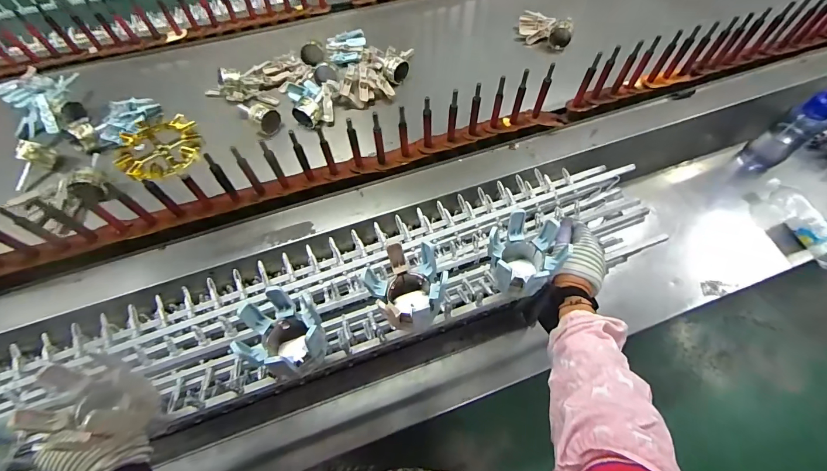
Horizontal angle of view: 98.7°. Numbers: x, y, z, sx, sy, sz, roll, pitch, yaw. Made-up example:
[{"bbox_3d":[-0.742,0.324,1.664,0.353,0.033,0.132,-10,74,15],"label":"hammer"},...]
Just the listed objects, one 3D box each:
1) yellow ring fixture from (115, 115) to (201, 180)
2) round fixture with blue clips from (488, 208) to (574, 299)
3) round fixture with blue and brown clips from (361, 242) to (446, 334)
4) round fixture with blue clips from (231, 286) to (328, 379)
[{"bbox_3d":[-0.396,-0.142,0.557,0.111,0.033,0.114,-22,60,-9],"label":"yellow ring fixture"},{"bbox_3d":[0.152,0.028,0.499,0.097,0.084,0.093,-2,59,3],"label":"round fixture with blue clips"},{"bbox_3d":[-0.007,0.064,0.469,0.095,0.092,0.103,-2,59,3],"label":"round fixture with blue and brown clips"},{"bbox_3d":[-0.159,0.125,0.443,0.081,0.090,0.094,-22,60,-9],"label":"round fixture with blue clips"}]

